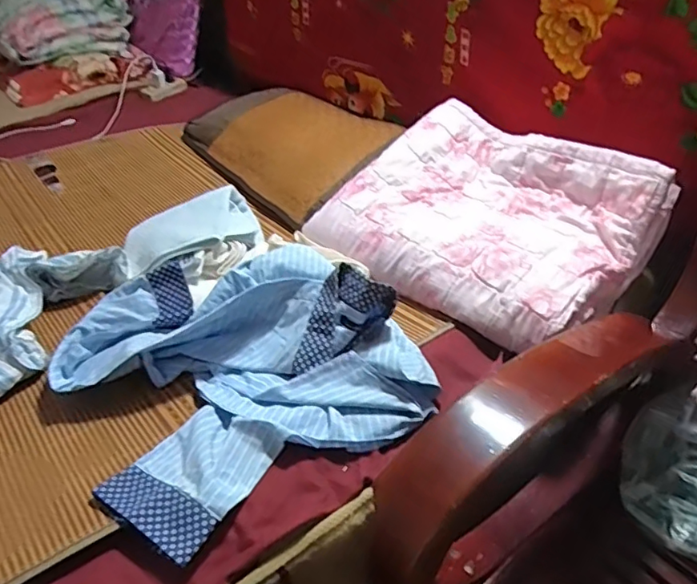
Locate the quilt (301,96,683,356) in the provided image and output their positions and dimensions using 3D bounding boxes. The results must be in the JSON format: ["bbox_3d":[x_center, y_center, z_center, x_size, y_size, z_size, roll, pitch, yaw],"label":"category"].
[{"bbox_3d":[0.195,-0.136,0.825,0.350,0.102,0.437,-41,52,-22],"label":"quilt"}]

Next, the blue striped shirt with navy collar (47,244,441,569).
[{"bbox_3d":[-0.137,0.066,0.656,0.363,0.099,0.379,-22,41,-26],"label":"blue striped shirt with navy collar"}]

